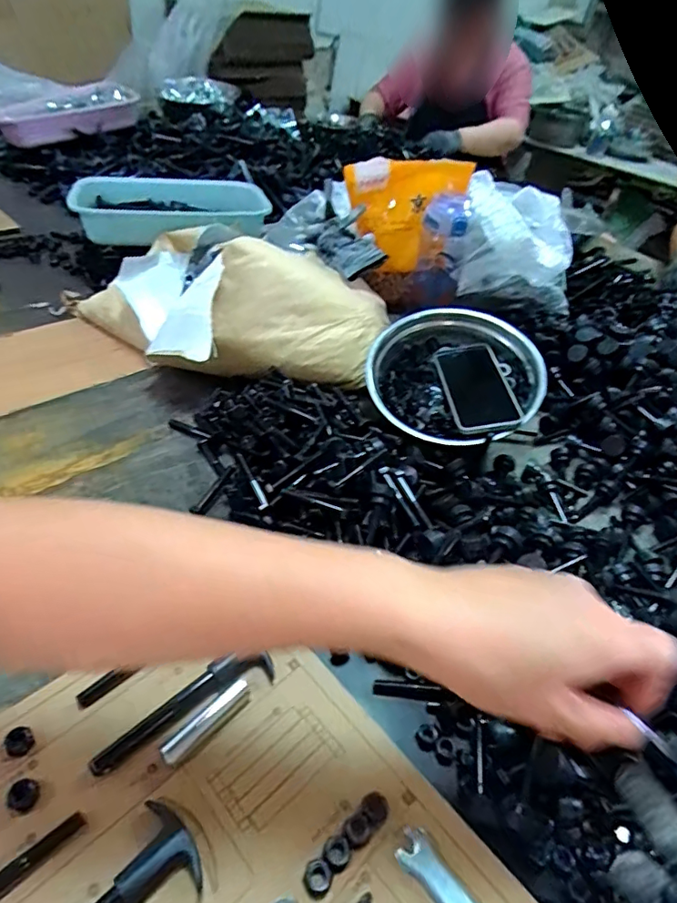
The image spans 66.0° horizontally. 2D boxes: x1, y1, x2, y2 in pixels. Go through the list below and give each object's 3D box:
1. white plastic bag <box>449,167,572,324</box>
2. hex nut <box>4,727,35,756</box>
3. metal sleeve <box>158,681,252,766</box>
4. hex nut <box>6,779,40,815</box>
[{"bbox_3d":[0.289,-0.320,0.829,0.205,0.148,0.171,21,43,12],"label":"white plastic bag"},{"bbox_3d":[-0.207,0.189,0.339,0.016,0.006,0.017,-21,51,-30],"label":"hex nut"},{"bbox_3d":[-0.090,0.186,0.359,0.066,0.015,0.015,-29,54,-35],"label":"metal sleeve"},{"bbox_3d":[-0.191,0.210,0.317,0.016,0.012,0.017,24,44,15],"label":"hex nut"}]

